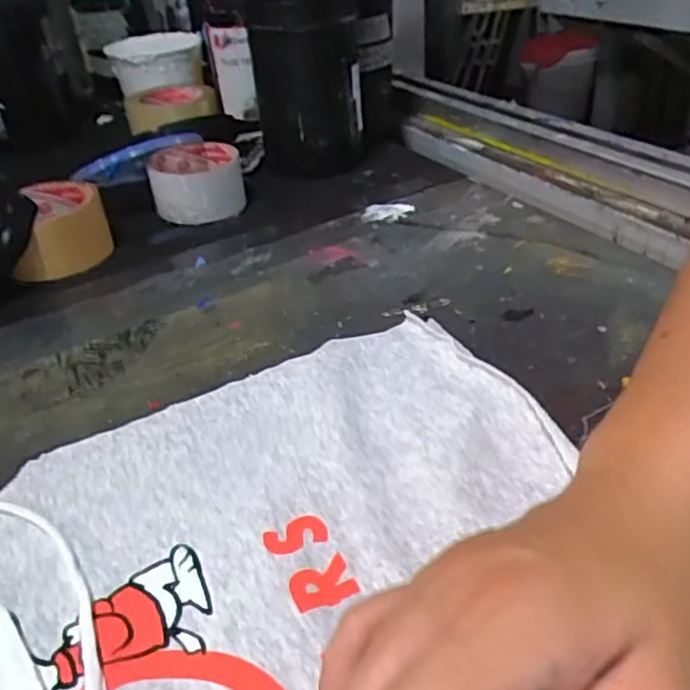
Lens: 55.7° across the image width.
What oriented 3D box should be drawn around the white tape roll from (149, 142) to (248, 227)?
[{"bbox_3d":[-0.136,-0.150,0.602,0.081,0.055,0.081,-11,36,-8],"label":"white tape roll"}]

